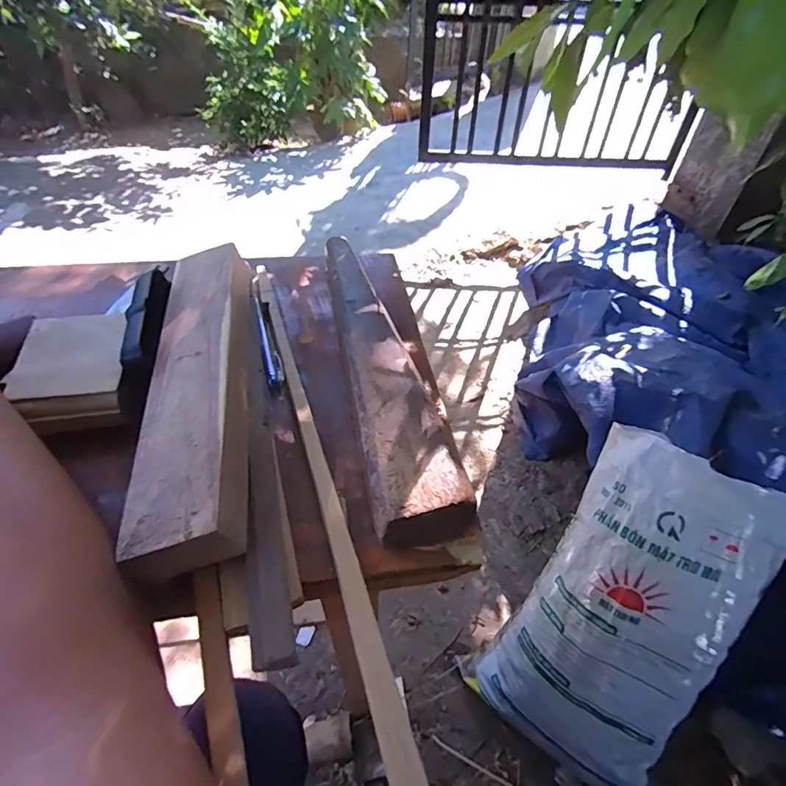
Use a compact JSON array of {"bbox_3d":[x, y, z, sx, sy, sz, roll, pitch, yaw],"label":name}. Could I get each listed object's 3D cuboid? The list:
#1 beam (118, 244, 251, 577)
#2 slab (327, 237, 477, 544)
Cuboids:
[{"bbox_3d":[-0.144,-0.016,0.326,0.072,0.048,0.288,-7,46,-9],"label":"beam"},{"bbox_3d":[-0.009,-0.031,0.365,0.062,0.033,0.318,-7,46,-8],"label":"slab"}]

